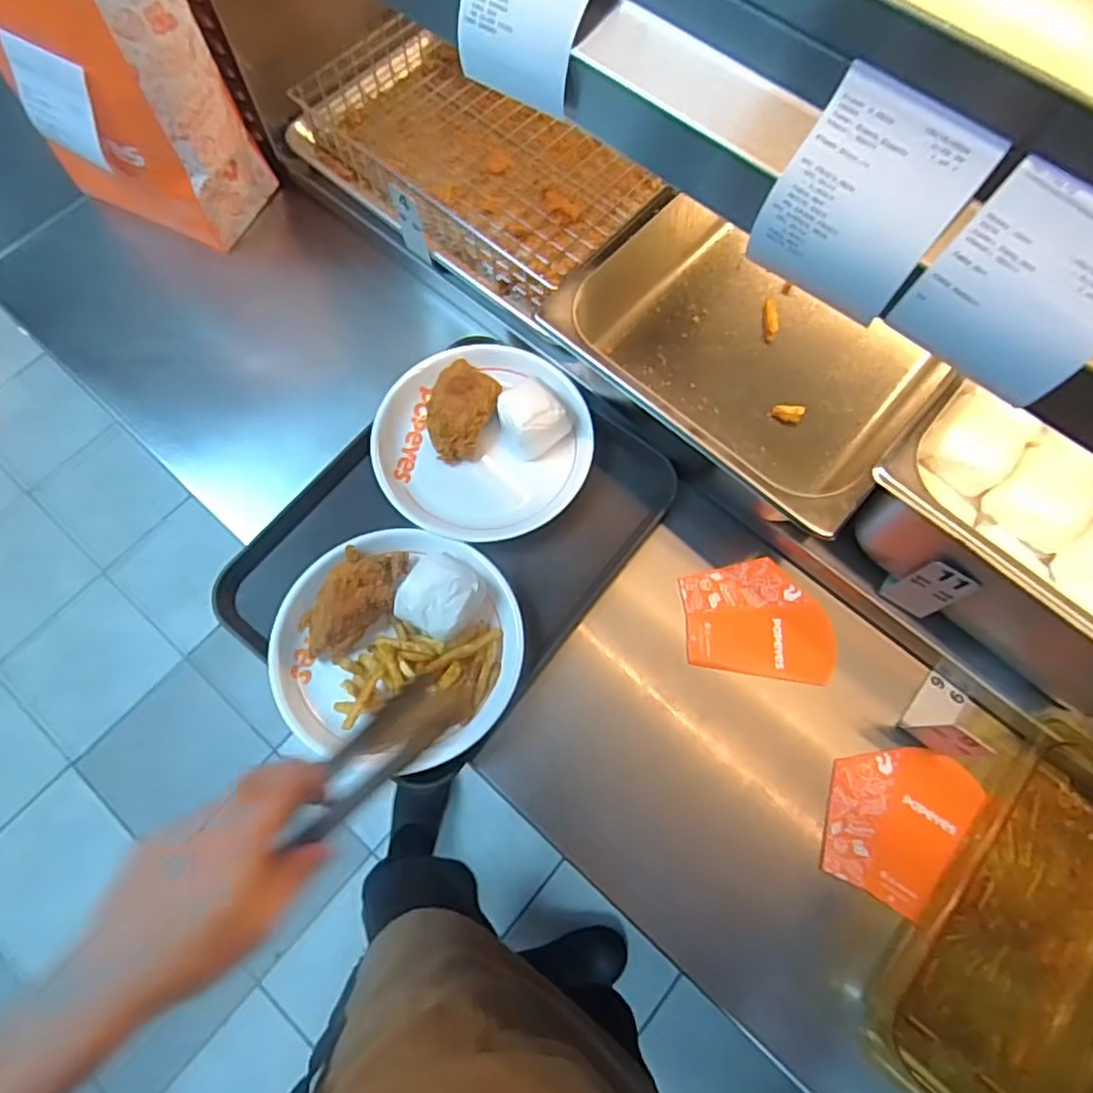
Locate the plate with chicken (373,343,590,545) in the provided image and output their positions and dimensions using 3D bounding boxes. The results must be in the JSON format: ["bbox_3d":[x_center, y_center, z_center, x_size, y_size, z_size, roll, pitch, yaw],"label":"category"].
[{"bbox_3d":[-0.065,-0.111,0.667,0.214,0.047,0.206,0,71,0],"label":"plate with chicken"}]

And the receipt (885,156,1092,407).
[{"bbox_3d":[0.216,-0.115,0.296,0.079,0.082,0.012,40,45,10],"label":"receipt"}]

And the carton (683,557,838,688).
[{"bbox_3d":[0.208,0.074,0.654,0.137,0.014,0.119,-2,71,-1],"label":"carton"}]

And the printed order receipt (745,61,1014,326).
[{"bbox_3d":[0.154,-0.167,0.321,0.078,0.089,0.022,41,34,12],"label":"printed order receipt"}]

